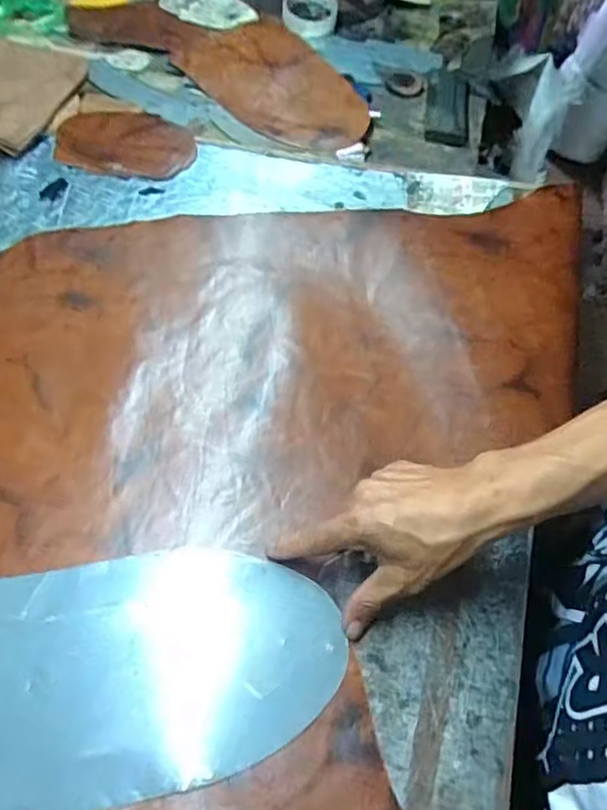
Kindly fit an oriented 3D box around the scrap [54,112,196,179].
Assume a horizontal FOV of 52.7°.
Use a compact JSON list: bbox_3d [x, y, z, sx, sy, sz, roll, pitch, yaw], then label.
[{"bbox_3d":[-0.212,-0.312,0.728,0.158,0.016,0.124,-7,57,-6],"label":"scrap"}]

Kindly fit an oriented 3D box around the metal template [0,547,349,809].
[{"bbox_3d":[-0.126,0.180,0.411,0.299,0.005,0.156,-8,57,-7],"label":"metal template"}]

